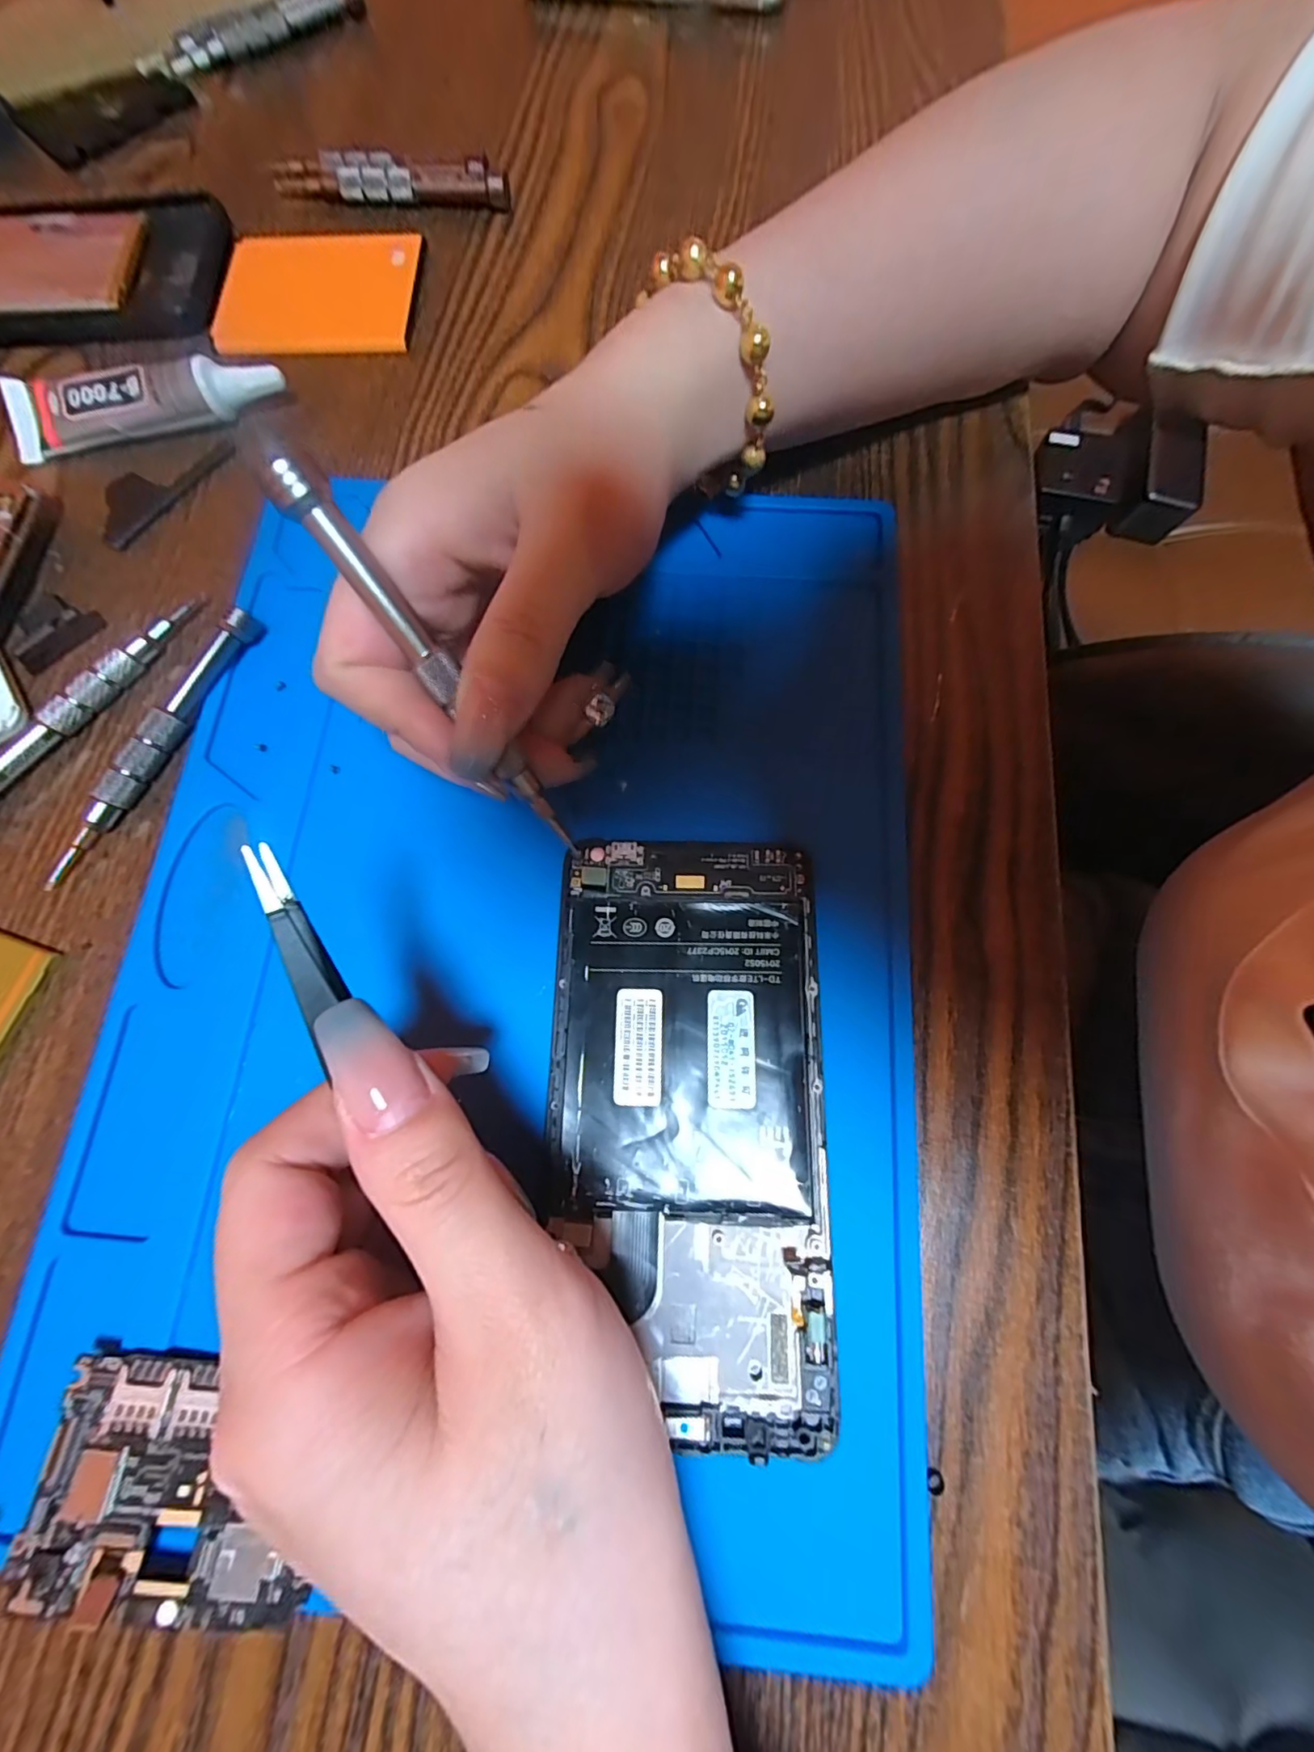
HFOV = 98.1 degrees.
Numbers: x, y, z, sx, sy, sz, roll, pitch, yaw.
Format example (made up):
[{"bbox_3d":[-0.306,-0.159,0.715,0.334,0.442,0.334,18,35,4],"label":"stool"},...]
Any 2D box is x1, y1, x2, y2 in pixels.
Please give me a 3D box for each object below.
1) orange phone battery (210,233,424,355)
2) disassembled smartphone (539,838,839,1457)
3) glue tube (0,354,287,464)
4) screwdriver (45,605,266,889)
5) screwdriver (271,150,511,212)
[{"bbox_3d":[-0.141,-0.246,0.239,0.077,0.008,0.063,-1,75,2],"label":"orange phone battery"},{"bbox_3d":[0.007,0.060,0.152,0.073,0.004,0.142,1,76,2],"label":"disassembled smartphone"},{"bbox_3d":[-0.194,-0.180,0.217,0.101,0.018,0.019,-11,75,-1],"label":"glue tube"},{"bbox_3d":[-0.161,-0.042,0.184,0.009,0.013,0.102,30,78,9],"label":"screwdriver"},{"bbox_3d":[-0.119,-0.309,0.254,0.107,0.012,0.015,6,76,3],"label":"screwdriver"}]

